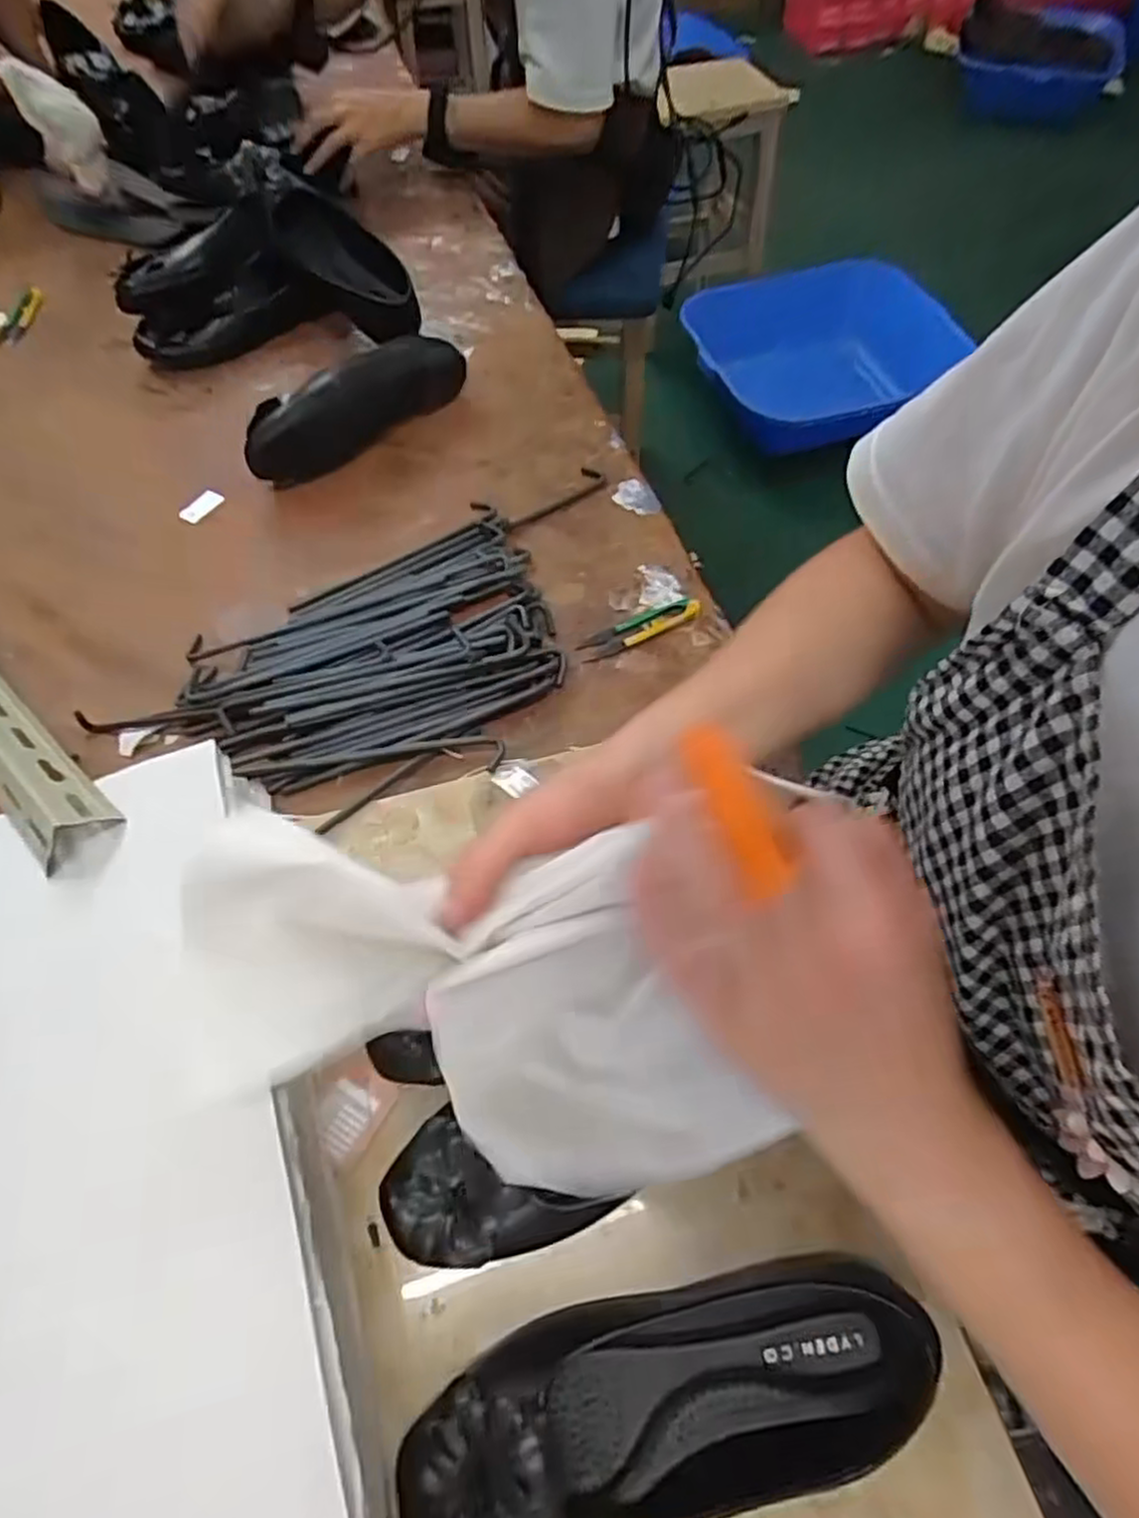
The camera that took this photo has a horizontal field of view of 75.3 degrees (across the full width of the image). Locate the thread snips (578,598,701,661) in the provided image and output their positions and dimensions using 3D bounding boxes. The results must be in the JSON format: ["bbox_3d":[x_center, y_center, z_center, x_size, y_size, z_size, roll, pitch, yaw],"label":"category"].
[{"bbox_3d":[0.057,-0.106,0.586,0.103,0.008,0.026,-22,62,-12],"label":"thread snips"}]

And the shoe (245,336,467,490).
[{"bbox_3d":[-0.201,-0.339,0.700,0.227,0.077,0.043,-36,66,-19],"label":"shoe"}]

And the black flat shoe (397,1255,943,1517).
[{"bbox_3d":[0.049,0.287,0.331,0.236,0.057,0.075,-10,60,-6],"label":"black flat shoe"}]

